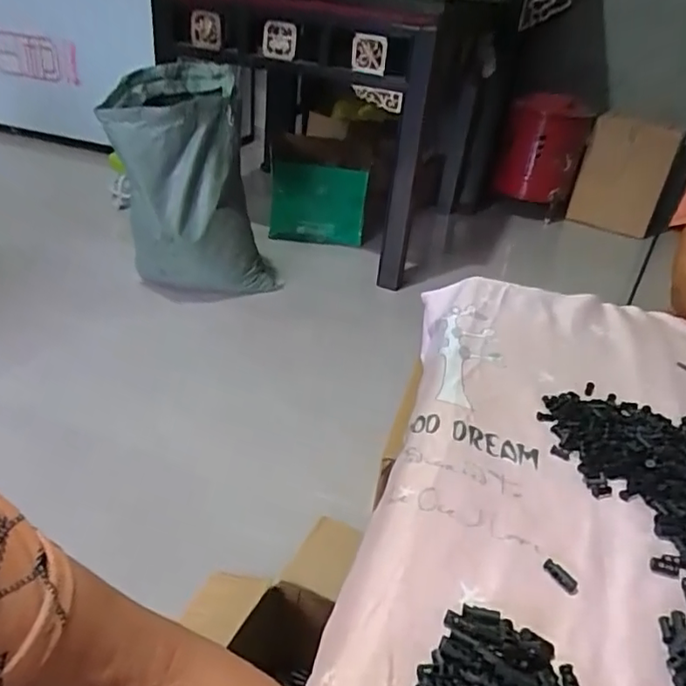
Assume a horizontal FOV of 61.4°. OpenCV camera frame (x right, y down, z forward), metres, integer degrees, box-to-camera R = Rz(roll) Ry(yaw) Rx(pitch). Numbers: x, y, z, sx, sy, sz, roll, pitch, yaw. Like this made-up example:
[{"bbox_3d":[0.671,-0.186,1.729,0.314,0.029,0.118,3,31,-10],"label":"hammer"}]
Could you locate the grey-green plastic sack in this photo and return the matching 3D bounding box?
[{"bbox_3d":[-0.394,-0.386,1.536,0.260,0.589,0.426,27,37,30],"label":"grey-green plastic sack"}]

